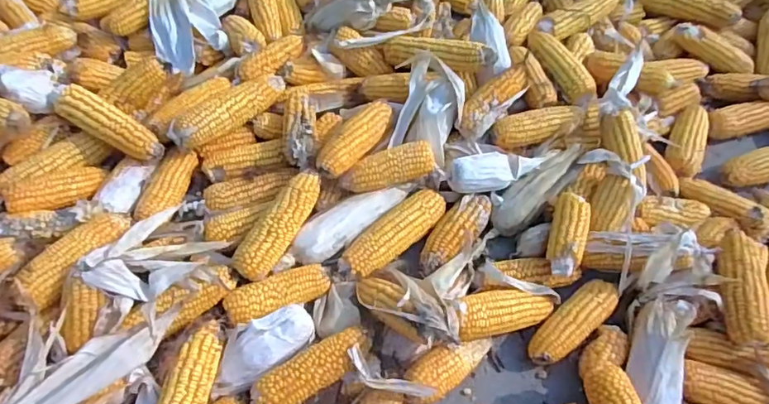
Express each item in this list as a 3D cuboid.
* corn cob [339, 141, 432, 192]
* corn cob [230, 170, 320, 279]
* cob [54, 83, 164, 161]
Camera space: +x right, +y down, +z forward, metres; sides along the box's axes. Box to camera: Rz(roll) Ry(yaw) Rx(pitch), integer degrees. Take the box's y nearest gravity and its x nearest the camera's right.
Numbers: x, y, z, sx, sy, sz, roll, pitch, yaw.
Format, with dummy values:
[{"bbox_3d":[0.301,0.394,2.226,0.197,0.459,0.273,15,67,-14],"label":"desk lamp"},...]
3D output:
[{"bbox_3d":[0.005,-0.047,0.717,0.129,0.041,0.051,-7,59,-8],"label":"corn cob"},{"bbox_3d":[-0.132,0.027,0.664,0.048,0.041,0.156,27,61,12],"label":"corn cob"},{"bbox_3d":[-0.380,-0.104,0.720,0.173,0.047,0.053,33,62,15],"label":"cob"}]

